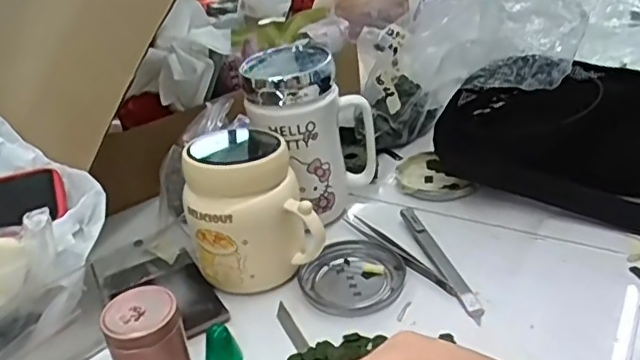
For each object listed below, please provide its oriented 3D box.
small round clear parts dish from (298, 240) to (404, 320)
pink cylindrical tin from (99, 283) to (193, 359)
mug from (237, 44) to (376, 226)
[{"bbox_3d":[0.025,0.074,0.467,0.074,0.010,0.076,-5,30,3],"label":"small round clear parts dish"},{"bbox_3d":[-0.104,0.104,0.379,0.044,0.065,0.039,-16,32,-16],"label":"pink cylindrical tin"},{"bbox_3d":[-0.012,-0.033,0.513,0.080,0.144,0.090,20,39,37],"label":"mug"}]

